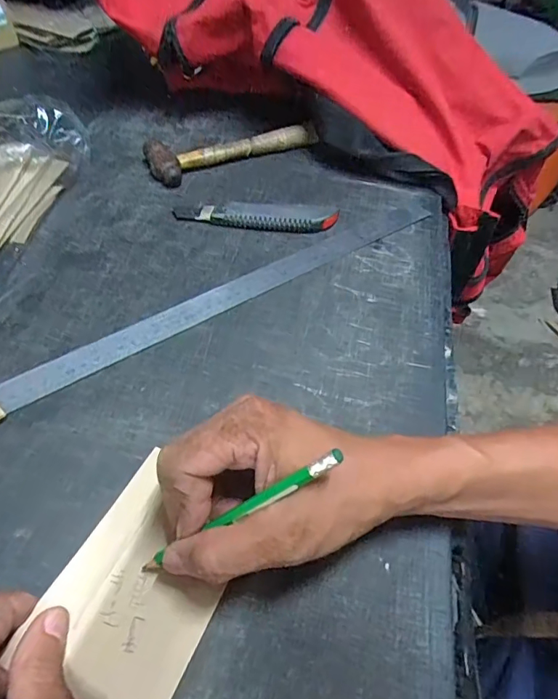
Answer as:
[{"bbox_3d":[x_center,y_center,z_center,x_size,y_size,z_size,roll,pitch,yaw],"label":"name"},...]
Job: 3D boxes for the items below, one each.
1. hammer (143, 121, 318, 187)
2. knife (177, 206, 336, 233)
[{"bbox_3d":[-0.055,-0.243,0.553,0.205,0.029,0.064,-20,53,-19],"label":"hammer"},{"bbox_3d":[-0.025,-0.136,0.469,0.167,0.014,0.027,5,49,1],"label":"knife"}]

